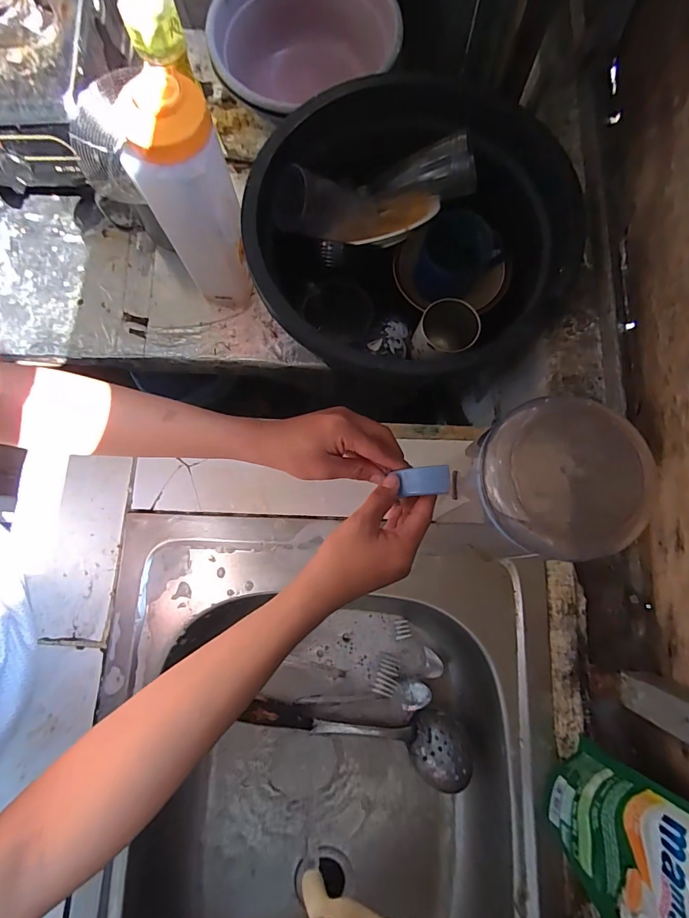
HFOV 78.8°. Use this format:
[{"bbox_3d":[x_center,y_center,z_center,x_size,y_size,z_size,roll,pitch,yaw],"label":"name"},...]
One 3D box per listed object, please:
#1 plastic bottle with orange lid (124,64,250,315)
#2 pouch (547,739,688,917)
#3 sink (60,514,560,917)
[{"bbox_3d":[-0.194,-0.324,0.566,0.104,0.298,0.100,-25,80,-4],"label":"plastic bottle with orange lid"},{"bbox_3d":[0.218,0.307,0.333,0.040,0.165,0.109,12,79,3],"label":"pouch"},{"bbox_3d":[-0.029,0.422,0.444,0.462,0.128,0.704,3,79,1],"label":"sink"}]

